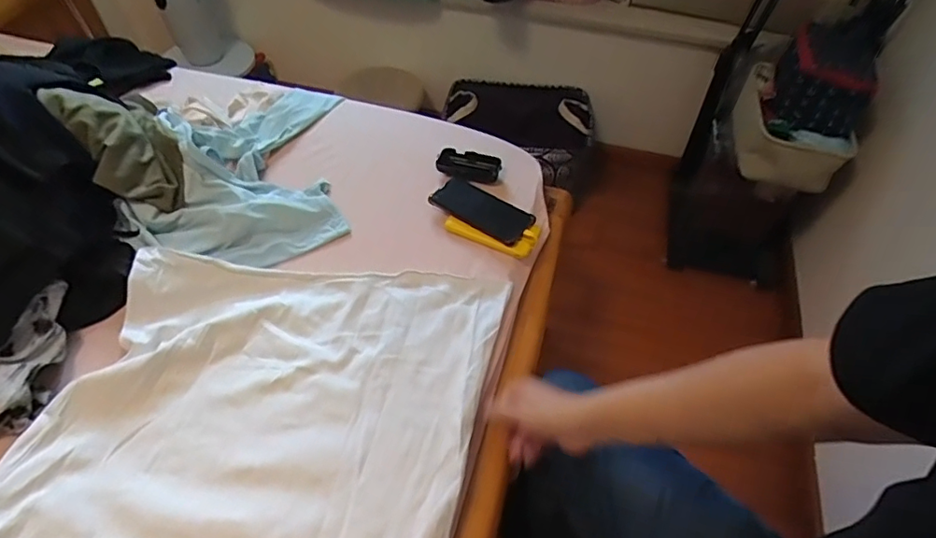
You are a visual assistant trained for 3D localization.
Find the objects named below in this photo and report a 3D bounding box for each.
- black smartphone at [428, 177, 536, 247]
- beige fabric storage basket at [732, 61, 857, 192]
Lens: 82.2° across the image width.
[{"bbox_3d":[0.024,-0.097,0.846,0.158,0.012,0.076,28,57,21],"label":"black smartphone"},{"bbox_3d":[0.700,-0.310,1.168,0.226,0.137,0.246,17,54,12],"label":"beige fabric storage basket"}]

